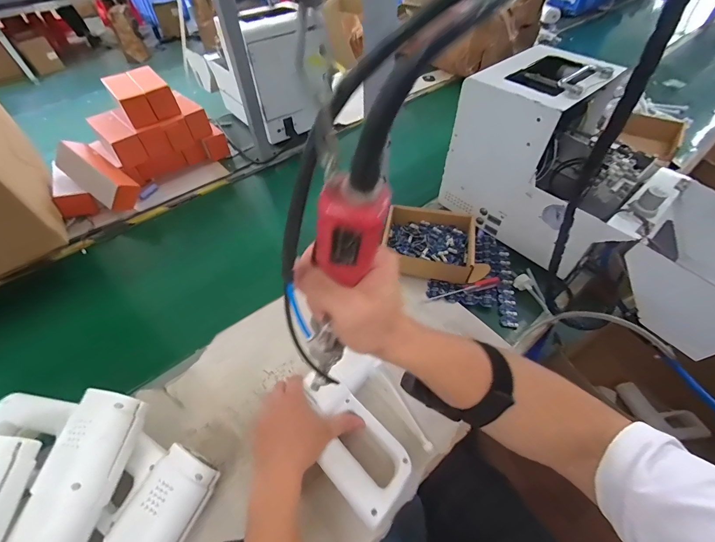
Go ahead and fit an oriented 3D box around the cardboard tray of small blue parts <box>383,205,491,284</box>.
[{"bbox_3d":[0.152,-0.059,0.640,0.195,0.057,0.161,9,52,8],"label":"cardboard tray of small blue parts"}]

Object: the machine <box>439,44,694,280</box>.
[{"bbox_3d":[0.350,-0.182,0.574,0.211,0.248,0.320,-28,56,-20],"label":"machine"}]

